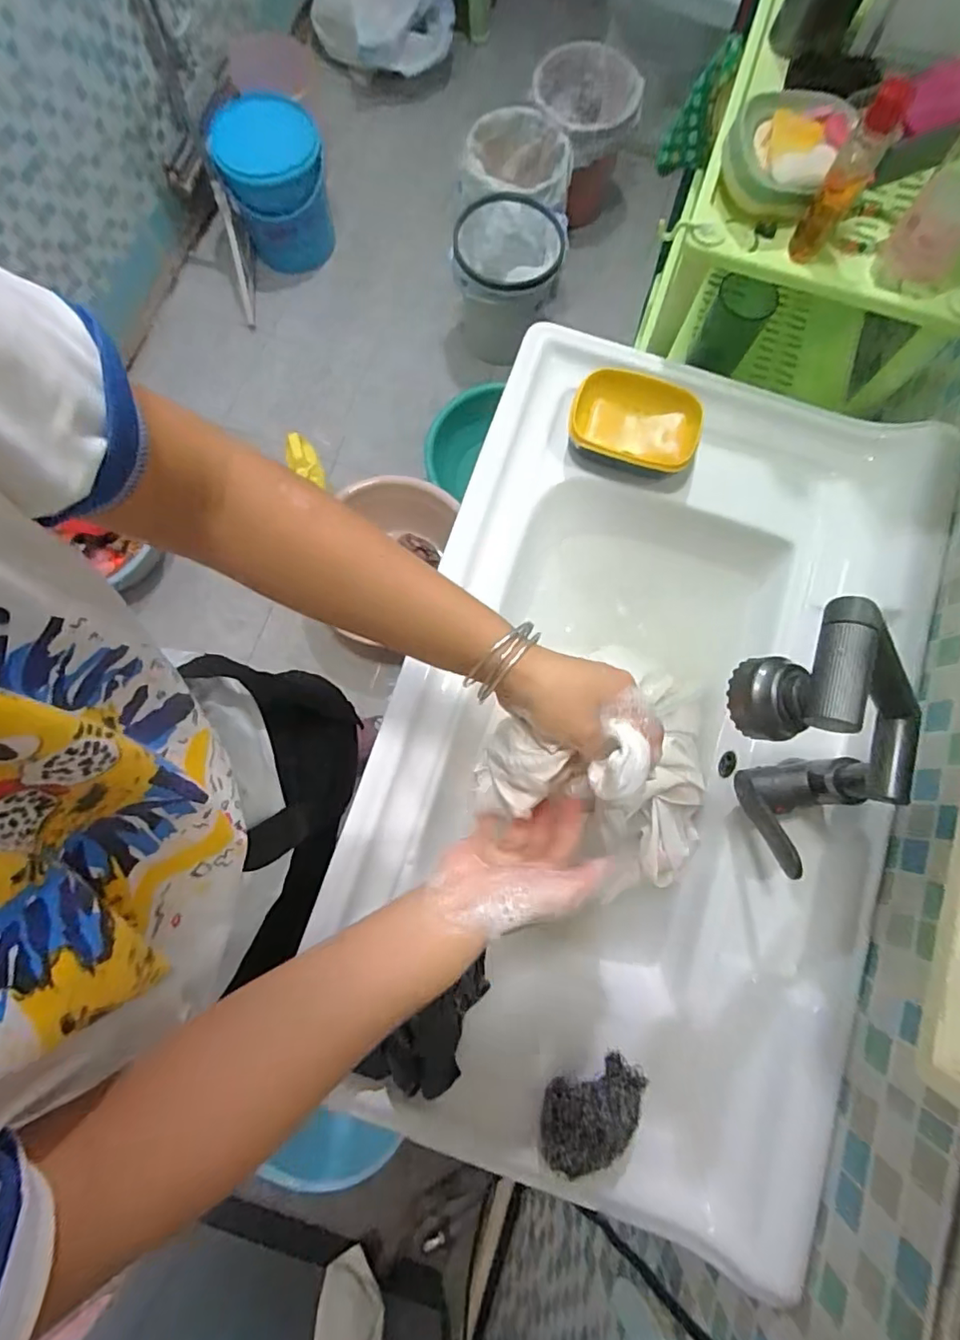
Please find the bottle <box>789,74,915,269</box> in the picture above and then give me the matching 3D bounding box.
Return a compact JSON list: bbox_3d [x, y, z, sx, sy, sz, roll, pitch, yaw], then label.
[{"bbox_3d":[0.311,-0.415,0.479,0.033,0.135,0.033,29,80,4],"label":"bottle"}]

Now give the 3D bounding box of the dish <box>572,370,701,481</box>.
[{"bbox_3d":[0.160,-0.254,0.581,0.133,0.042,0.086,16,79,2],"label":"dish"}]

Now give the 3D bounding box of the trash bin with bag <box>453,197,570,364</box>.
[{"bbox_3d":[0.064,-0.947,1.384,0.257,0.255,0.245,4,79,0],"label":"trash bin with bag"}]

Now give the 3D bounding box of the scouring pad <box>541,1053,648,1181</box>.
[{"bbox_3d":[0.094,0.368,0.465,0.100,0.051,0.058,-31,81,-6],"label":"scouring pad"}]

